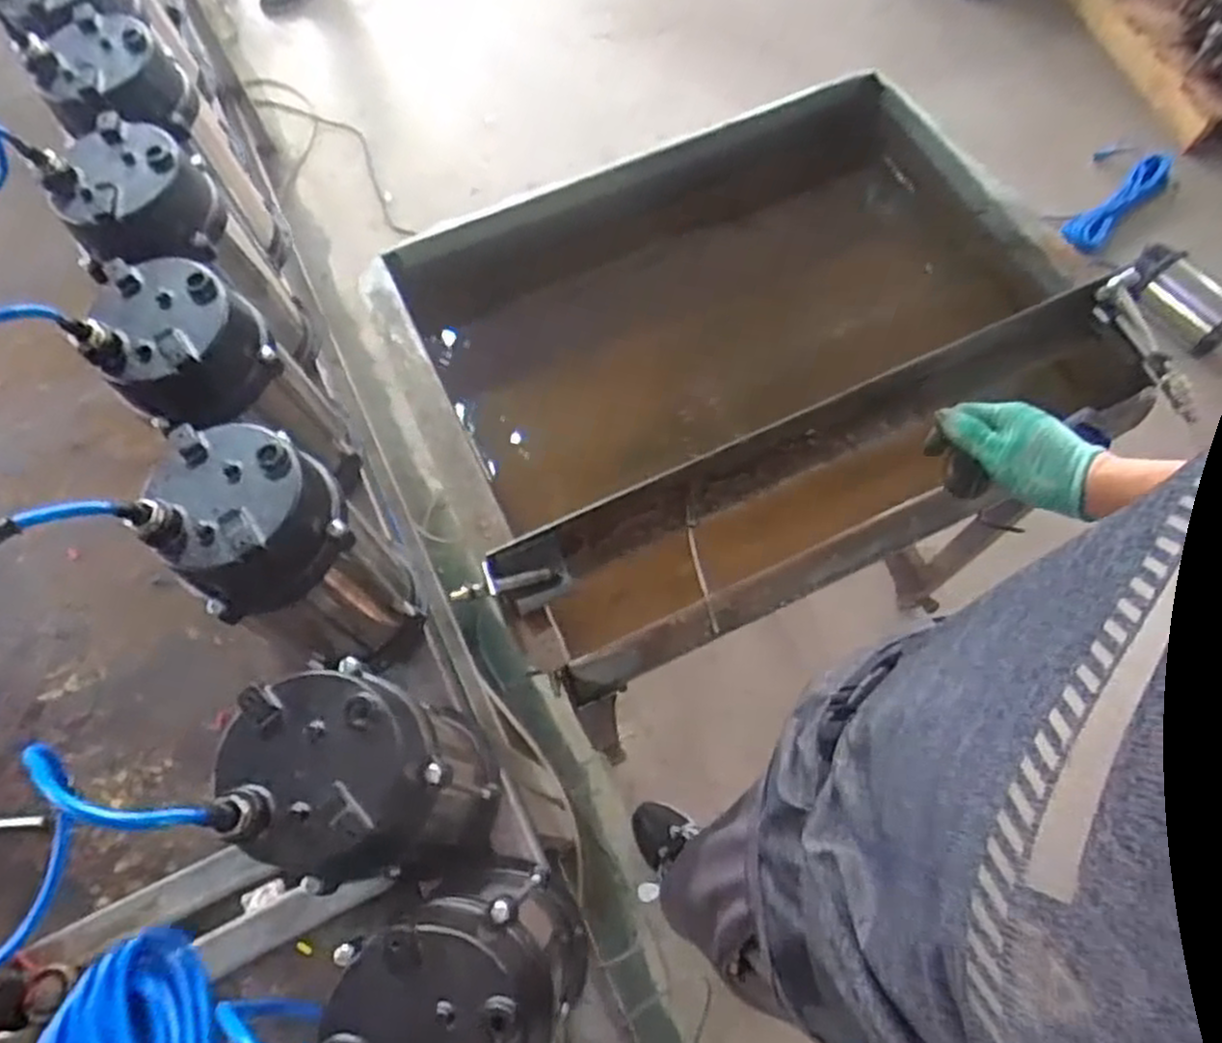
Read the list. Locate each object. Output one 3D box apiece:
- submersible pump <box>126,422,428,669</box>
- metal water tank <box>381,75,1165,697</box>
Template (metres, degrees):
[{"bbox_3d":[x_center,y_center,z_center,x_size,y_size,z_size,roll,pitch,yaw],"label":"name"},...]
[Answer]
[{"bbox_3d":[-0.252,0.034,0.629,0.114,0.271,0.120,-1,67,1],"label":"submersible pump"},{"bbox_3d":[0.156,-0.197,0.943,0.717,0.219,0.580,-24,69,-8],"label":"metal water tank"}]

